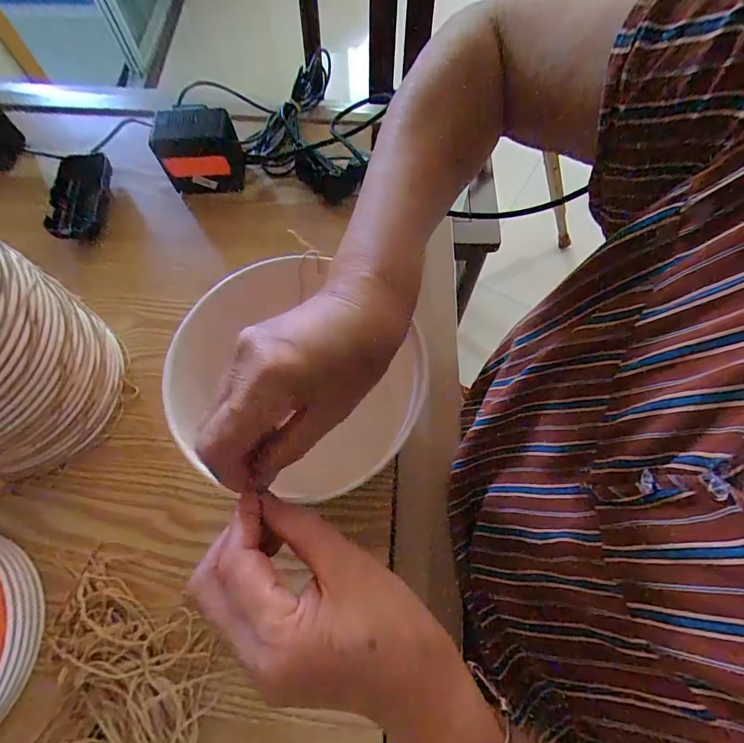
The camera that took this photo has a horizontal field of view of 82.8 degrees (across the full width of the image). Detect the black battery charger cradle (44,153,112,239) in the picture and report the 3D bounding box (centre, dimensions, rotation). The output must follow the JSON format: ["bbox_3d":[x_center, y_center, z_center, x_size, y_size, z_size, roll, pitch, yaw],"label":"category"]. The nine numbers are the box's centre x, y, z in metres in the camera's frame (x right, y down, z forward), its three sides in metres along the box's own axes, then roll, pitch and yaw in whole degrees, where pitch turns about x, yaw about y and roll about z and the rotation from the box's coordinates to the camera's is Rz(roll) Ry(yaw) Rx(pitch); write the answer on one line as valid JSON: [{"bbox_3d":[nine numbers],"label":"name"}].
[{"bbox_3d":[-0.327,-0.193,0.471,0.049,0.030,0.101,3,67,-1],"label":"black battery charger cradle"}]

